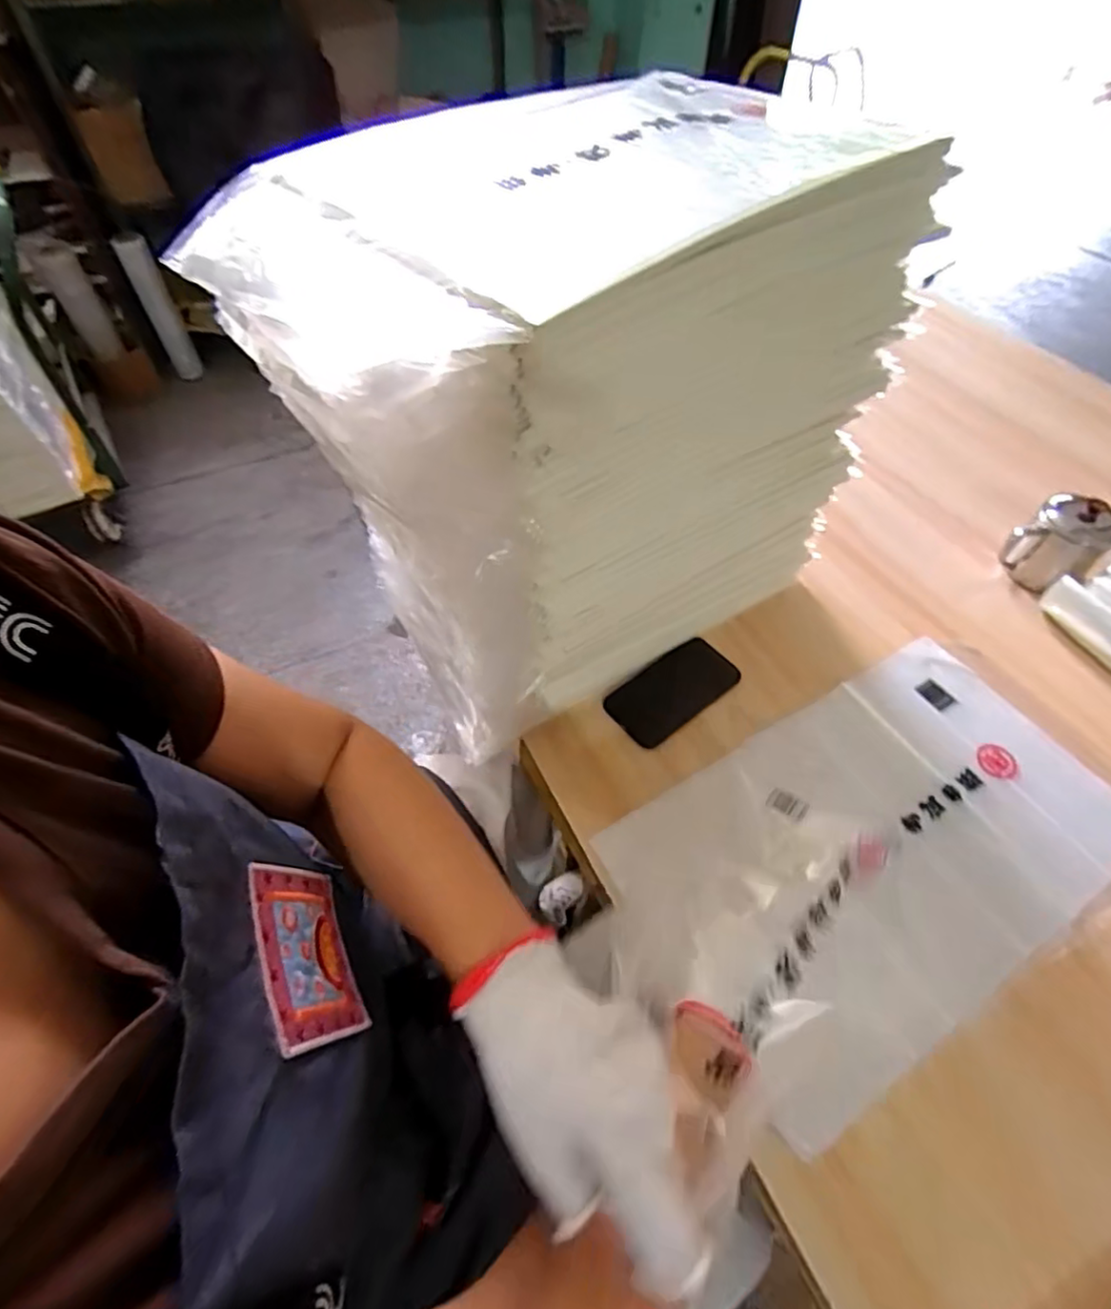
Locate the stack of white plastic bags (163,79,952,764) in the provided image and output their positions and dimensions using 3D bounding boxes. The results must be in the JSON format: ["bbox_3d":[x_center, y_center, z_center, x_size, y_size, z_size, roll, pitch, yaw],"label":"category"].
[{"bbox_3d":[0.028,-0.181,0.566,0.488,0.470,0.240,-30,59,-20],"label":"stack of white plastic bags"}]

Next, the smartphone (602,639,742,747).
[{"bbox_3d":[0.132,0.038,0.692,0.149,0.010,0.079,-32,59,-21],"label":"smartphone"}]

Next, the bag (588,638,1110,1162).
[{"bbox_3d":[0.299,0.143,0.540,0.489,0.125,0.285,-26,57,-18],"label":"bag"}]

